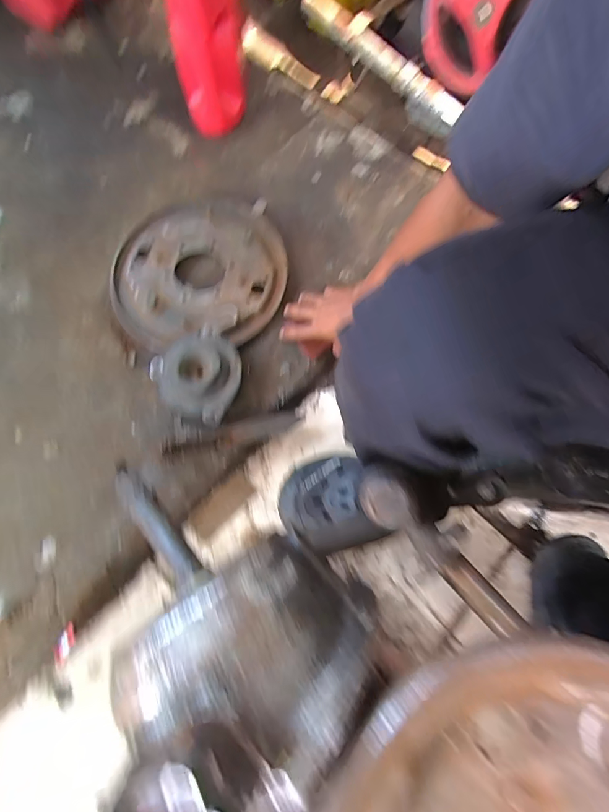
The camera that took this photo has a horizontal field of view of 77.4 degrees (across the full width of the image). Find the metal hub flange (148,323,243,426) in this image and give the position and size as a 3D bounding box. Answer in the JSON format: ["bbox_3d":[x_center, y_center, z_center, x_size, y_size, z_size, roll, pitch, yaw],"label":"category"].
[{"bbox_3d":[-0.172,-0.054,0.609,0.146,0.056,0.137,0,76,-1],"label":"metal hub flange"}]

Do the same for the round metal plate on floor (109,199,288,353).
[{"bbox_3d":[-0.187,-0.245,0.672,0.298,0.037,0.279,-5,76,-3],"label":"round metal plate on floor"}]

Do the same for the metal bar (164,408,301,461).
[{"bbox_3d":[-0.110,0.043,0.595,0.213,0.011,0.036,-14,97,-17],"label":"metal bar"}]

